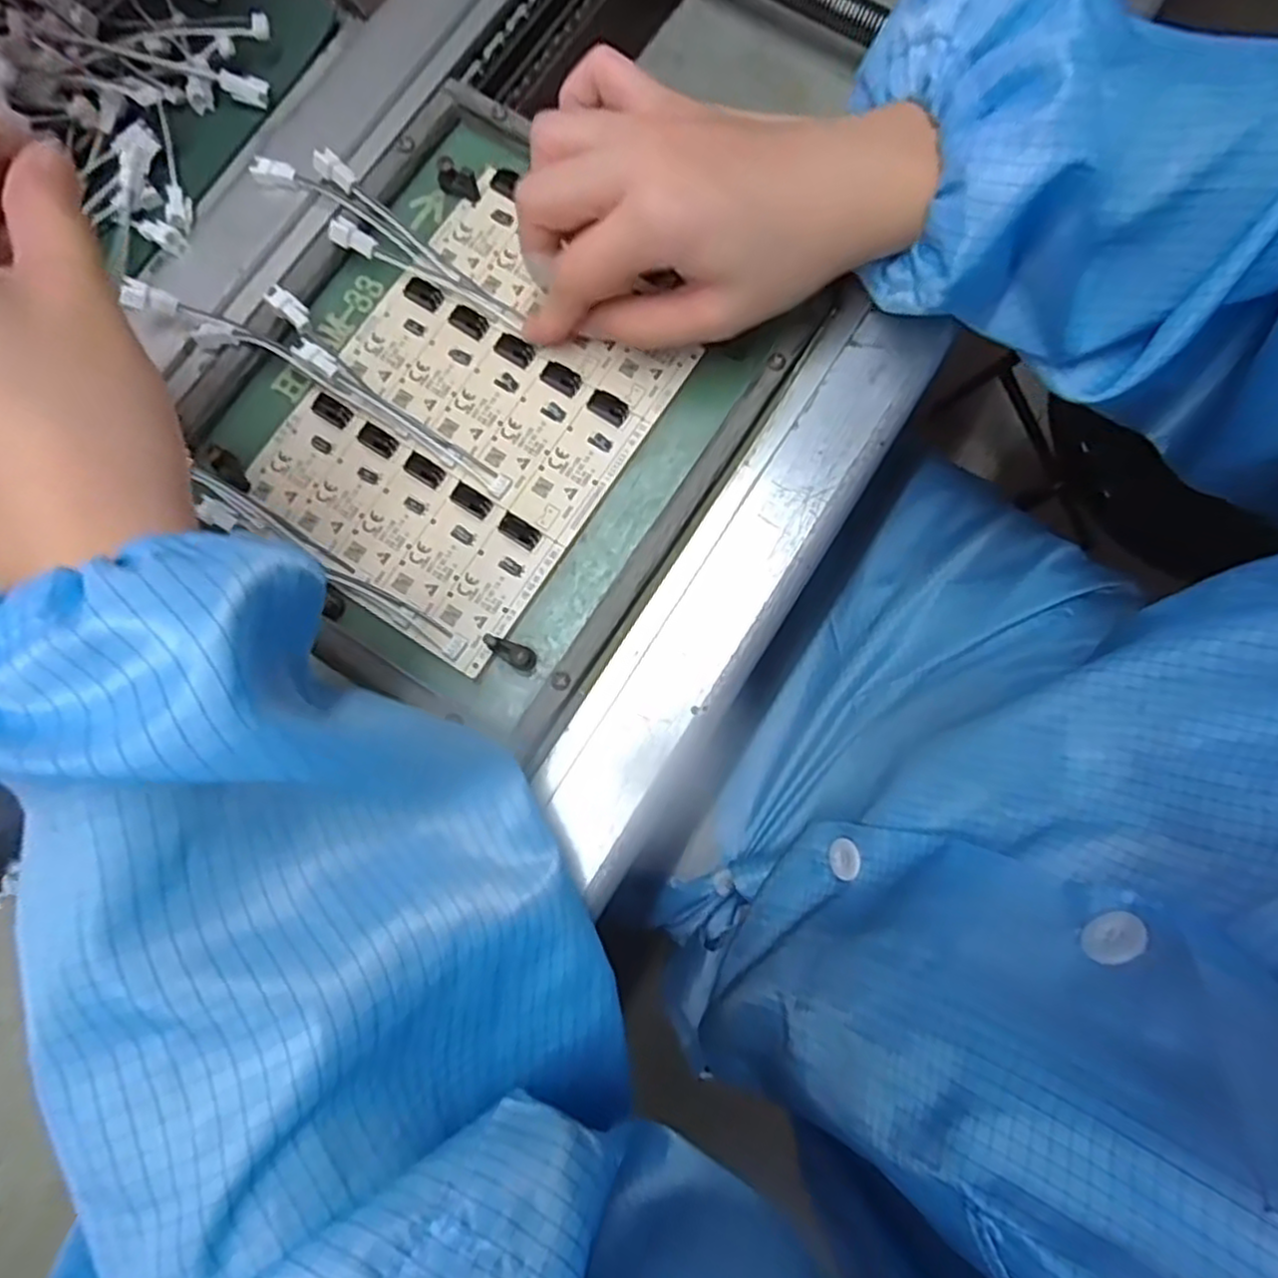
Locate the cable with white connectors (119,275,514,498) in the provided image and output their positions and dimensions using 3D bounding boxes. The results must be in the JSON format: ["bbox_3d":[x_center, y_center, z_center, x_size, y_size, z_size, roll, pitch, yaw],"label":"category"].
[{"bbox_3d":[-0.124,-0.108,0.300,0.163,0.019,0.033,29,77,-5],"label":"cable with white connectors"}]

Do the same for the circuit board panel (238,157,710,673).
[{"bbox_3d":[-0.070,-0.094,0.305,0.127,0.008,0.177,33,82,4],"label":"circuit board panel"}]

